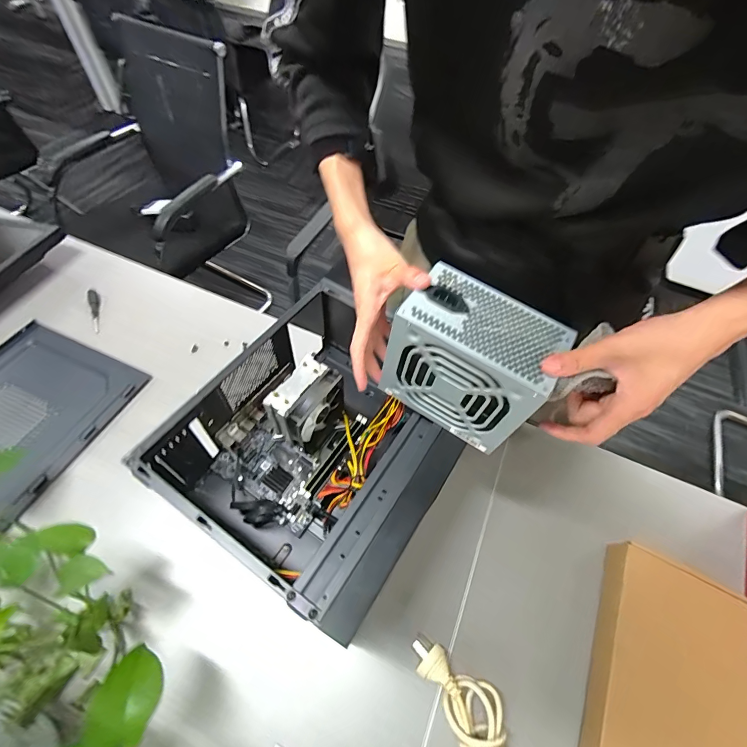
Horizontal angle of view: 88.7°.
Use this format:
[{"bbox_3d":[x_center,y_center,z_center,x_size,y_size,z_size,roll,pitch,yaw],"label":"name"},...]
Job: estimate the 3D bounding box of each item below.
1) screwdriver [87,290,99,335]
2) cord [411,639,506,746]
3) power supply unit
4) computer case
[{"bbox_3d":[-0.542,-0.121,0.741,0.013,0.023,0.100,-16,59,-14],"label":"screwdriver"},{"bbox_3d":[0.093,0.402,0.400,0.089,0.058,0.191,1,56,-2],"label":"cord"},{"bbox_3d":[0.099,-0.012,0.406,0.148,0.141,0.085,29,59,15],"label":"power supply unit"},{"bbox_3d":[-0.053,0.084,0.523,0.297,0.164,0.361,31,60,16],"label":"computer case"}]

